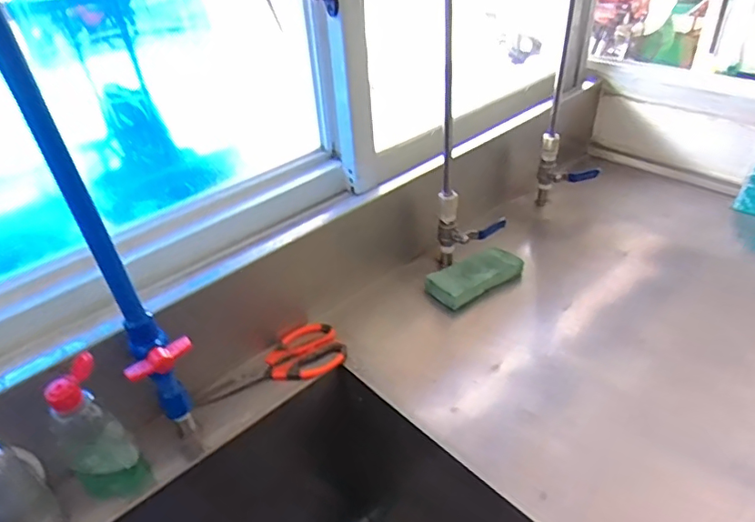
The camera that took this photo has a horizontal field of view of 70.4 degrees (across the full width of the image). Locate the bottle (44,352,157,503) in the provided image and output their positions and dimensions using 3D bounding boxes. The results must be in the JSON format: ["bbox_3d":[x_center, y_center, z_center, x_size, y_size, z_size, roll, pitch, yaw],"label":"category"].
[{"bbox_3d":[-0.288,0.186,0.549,0.063,0.181,0.042,-32,44,-32],"label":"bottle"}]

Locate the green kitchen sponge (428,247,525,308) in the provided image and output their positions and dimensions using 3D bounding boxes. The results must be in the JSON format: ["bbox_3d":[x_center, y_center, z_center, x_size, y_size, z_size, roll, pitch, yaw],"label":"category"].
[{"bbox_3d":[0.151,0.025,0.828,0.149,0.032,0.065,-23,40,-23],"label":"green kitchen sponge"}]

